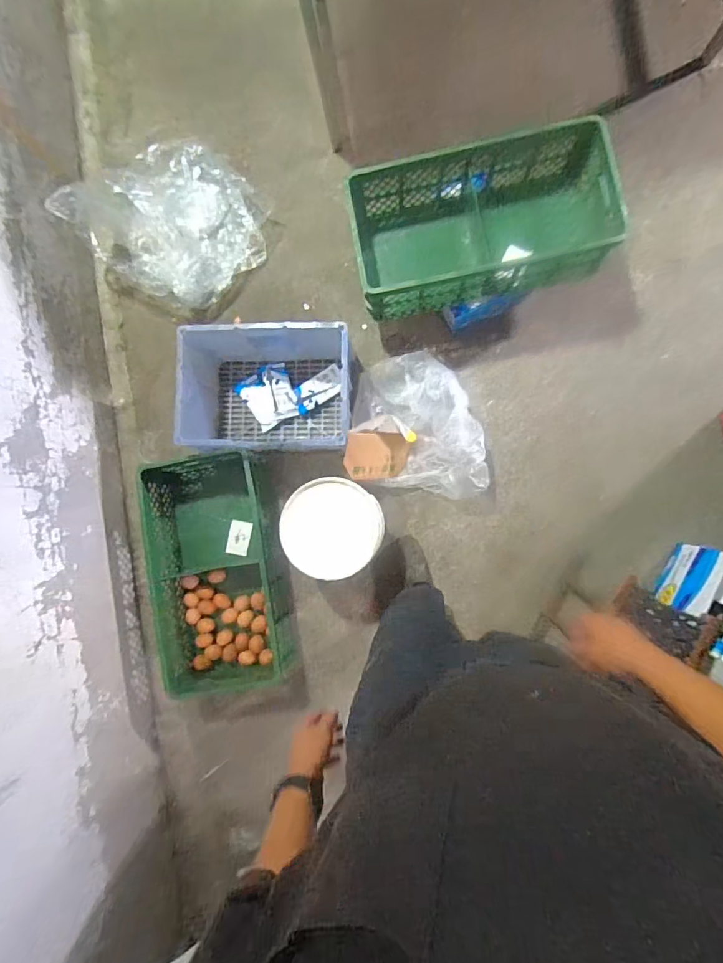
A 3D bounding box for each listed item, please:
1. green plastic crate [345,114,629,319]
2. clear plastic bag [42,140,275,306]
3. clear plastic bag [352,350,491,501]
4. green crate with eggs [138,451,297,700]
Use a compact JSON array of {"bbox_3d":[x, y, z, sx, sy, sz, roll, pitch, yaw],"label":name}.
[{"bbox_3d":[0.289,-0.657,1.178,0.598,0.202,0.357,-9,86,4],"label":"green plastic crate"},{"bbox_3d":[-0.558,-0.787,1.391,0.475,0.231,0.465,37,90,5],"label":"clear plastic bag"},{"bbox_3d":[0.155,-0.142,1.284,0.302,0.149,0.421,-18,86,3],"label":"clear plastic bag"},{"bbox_3d":[-0.401,0.263,1.327,0.353,0.180,0.674,-7,87,4],"label":"green crate with eggs"}]

